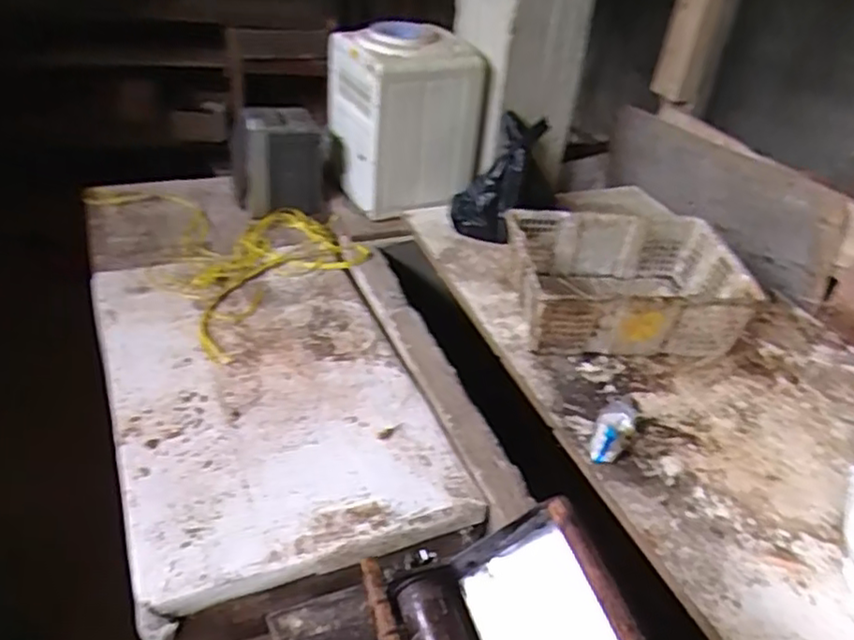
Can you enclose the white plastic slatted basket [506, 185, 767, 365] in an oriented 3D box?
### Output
[{"bbox_3d":[0.428,-0.078,1.532,0.478,0.177,0.373,2,37,-4],"label":"white plastic slatted basket"}]

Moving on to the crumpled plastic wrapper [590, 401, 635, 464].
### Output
[{"bbox_3d":[0.328,0.191,1.210,0.053,0.034,0.126,19,52,27],"label":"crumpled plastic wrapper"}]

